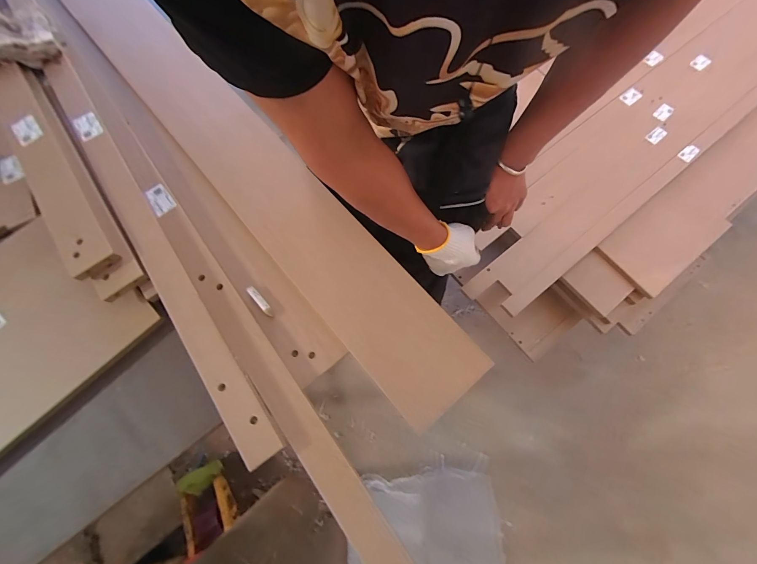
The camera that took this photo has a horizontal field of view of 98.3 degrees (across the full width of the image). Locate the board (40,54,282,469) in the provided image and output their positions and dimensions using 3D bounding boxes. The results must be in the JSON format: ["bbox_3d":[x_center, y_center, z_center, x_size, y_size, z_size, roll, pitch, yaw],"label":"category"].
[{"bbox_3d":[-0.409,-0.093,0.553,0.058,0.030,0.882,-34,74,-11],"label":"board"}]

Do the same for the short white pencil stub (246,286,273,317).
[{"bbox_3d":[-0.193,0.031,0.534,0.014,0.012,0.062,-39,75,-12],"label":"short white pencil stub"}]

